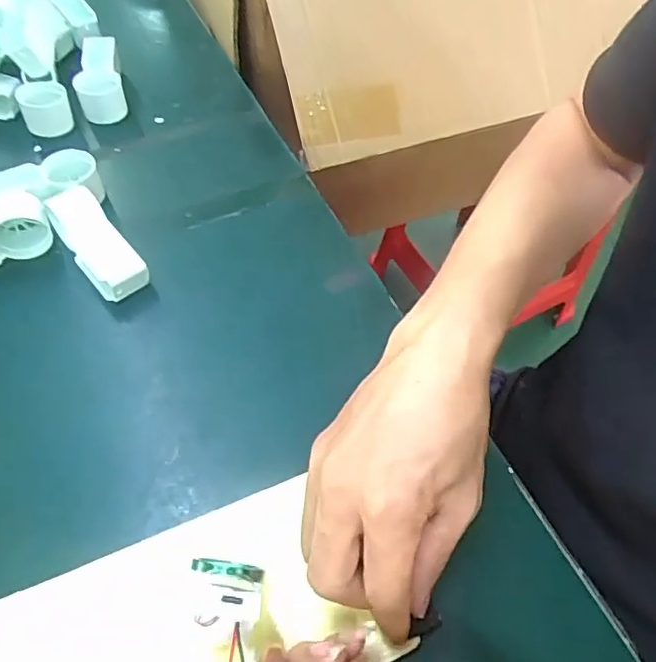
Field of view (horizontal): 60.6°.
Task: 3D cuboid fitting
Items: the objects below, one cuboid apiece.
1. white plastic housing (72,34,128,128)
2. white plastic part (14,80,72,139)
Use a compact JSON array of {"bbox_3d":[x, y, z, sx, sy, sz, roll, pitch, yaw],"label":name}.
[{"bbox_3d":[-0.223,-0.246,0.547,0.041,0.030,0.108,-12,58,-11],"label":"white plastic housing"},{"bbox_3d":[-0.247,-0.194,0.493,0.039,0.033,0.036,-22,60,-17],"label":"white plastic part"}]

